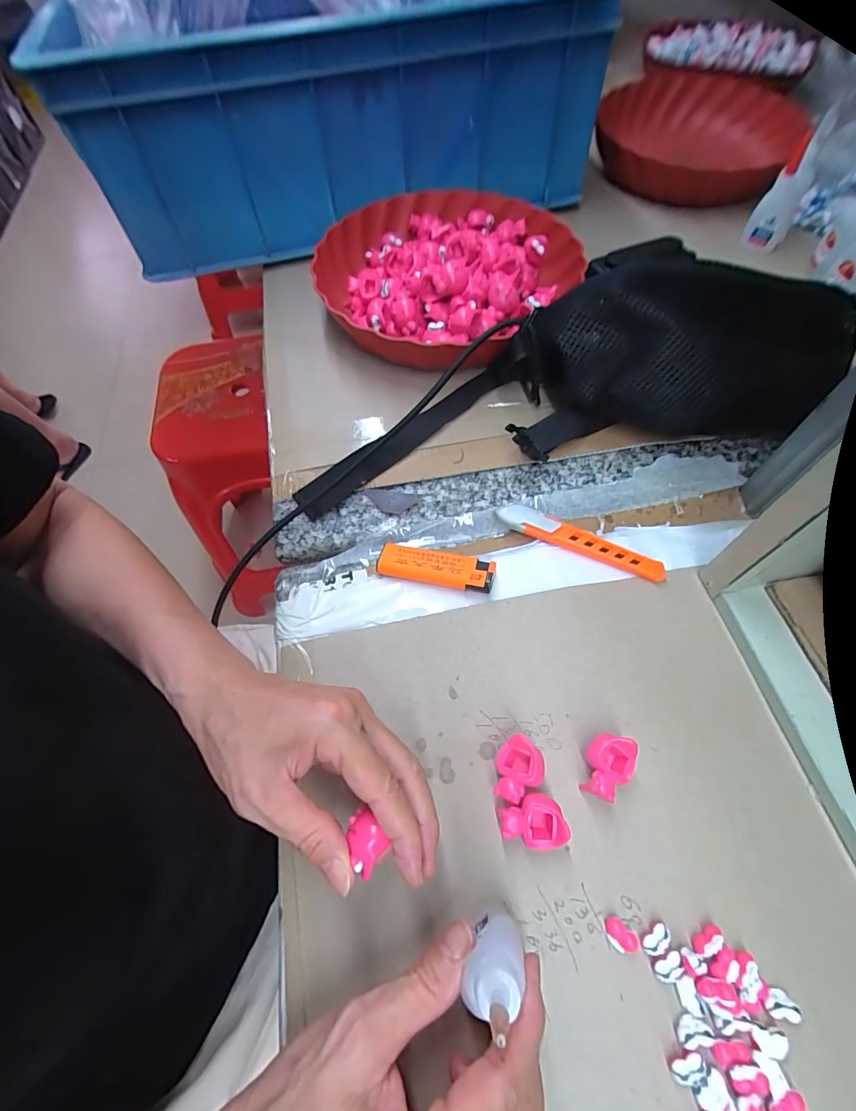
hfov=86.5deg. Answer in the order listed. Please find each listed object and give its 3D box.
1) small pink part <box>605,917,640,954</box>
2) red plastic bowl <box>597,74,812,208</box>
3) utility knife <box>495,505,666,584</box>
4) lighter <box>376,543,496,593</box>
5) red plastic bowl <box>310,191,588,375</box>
[{"bbox_3d":[0.092,0.183,0.218,0.016,0.005,0.012,34,67,19],"label":"small pink part"},{"bbox_3d":[0.338,-0.538,0.590,0.247,0.078,0.254,-1,61,1],"label":"red plastic bowl"},{"bbox_3d":[0.107,-0.010,0.320,0.119,0.007,0.018,22,88,7],"label":"utility knife"},{"bbox_3d":[0.005,0.008,0.313,0.080,0.007,0.024,10,76,14],"label":"lighter"},{"bbox_3d":[0.013,-0.268,0.438,0.220,0.068,0.238,28,65,16],"label":"red plastic bowl"}]

